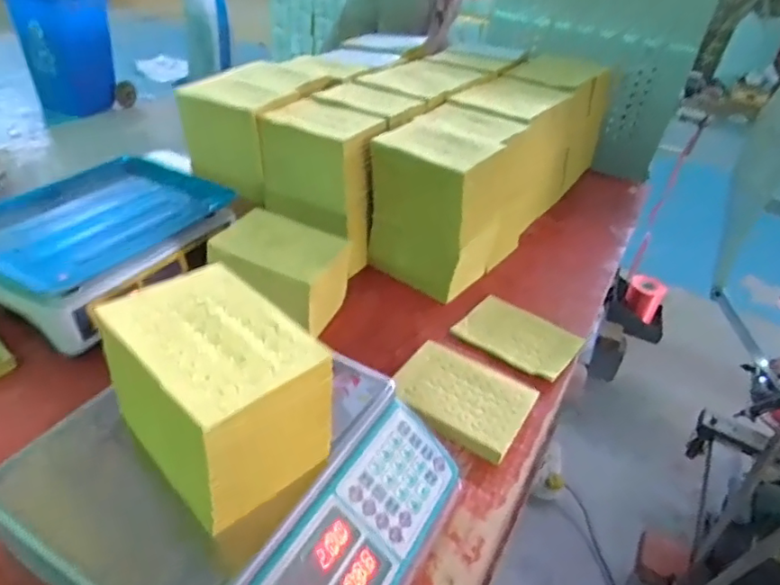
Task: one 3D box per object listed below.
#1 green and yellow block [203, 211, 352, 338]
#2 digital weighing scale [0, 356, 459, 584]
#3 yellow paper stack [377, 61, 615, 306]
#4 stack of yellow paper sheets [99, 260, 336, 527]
[{"bbox_3d":[-0.148,-0.030,0.770,0.170,0.102,0.118,18,37,15],"label":"green and yellow block"},{"bbox_3d":[-0.125,0.185,0.514,0.305,0.110,0.301,23,39,20],"label":"digital weighing scale"},{"bbox_3d":[0.199,-0.245,1.014,0.189,0.257,0.614,26,40,24],"label":"yellow paper stack"},{"bbox_3d":[-0.141,0.074,0.467,0.173,0.102,0.117,33,43,31],"label":"stack of yellow paper sheets"}]

